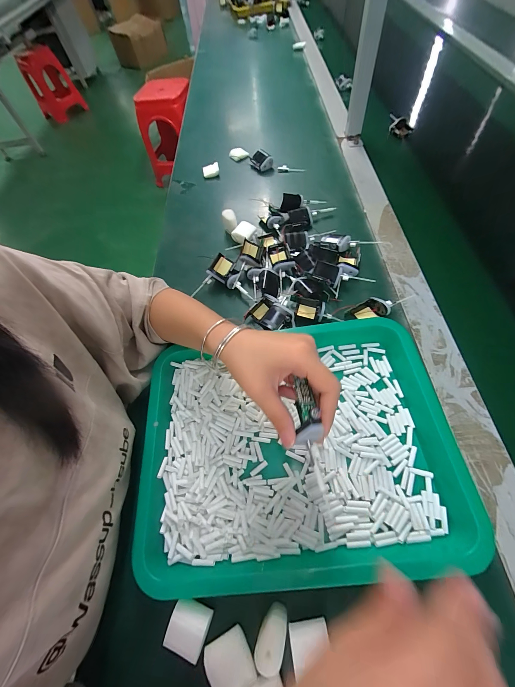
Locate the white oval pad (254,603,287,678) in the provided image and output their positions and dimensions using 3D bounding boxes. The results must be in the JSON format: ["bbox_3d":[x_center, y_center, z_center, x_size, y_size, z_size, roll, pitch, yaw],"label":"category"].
[{"bbox_3d":[0.012,0.245,0.221,0.021,0.019,0.038,18,64,14],"label":"white oval pad"}]

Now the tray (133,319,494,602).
[{"bbox_3d":[0.039,0.107,0.296,0.331,0.026,0.249,-7,60,0],"label":"tray"}]

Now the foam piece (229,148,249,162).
[{"bbox_3d":[-0.044,-0.447,0.627,0.044,0.018,0.026,-8,60,3],"label":"foam piece"}]

